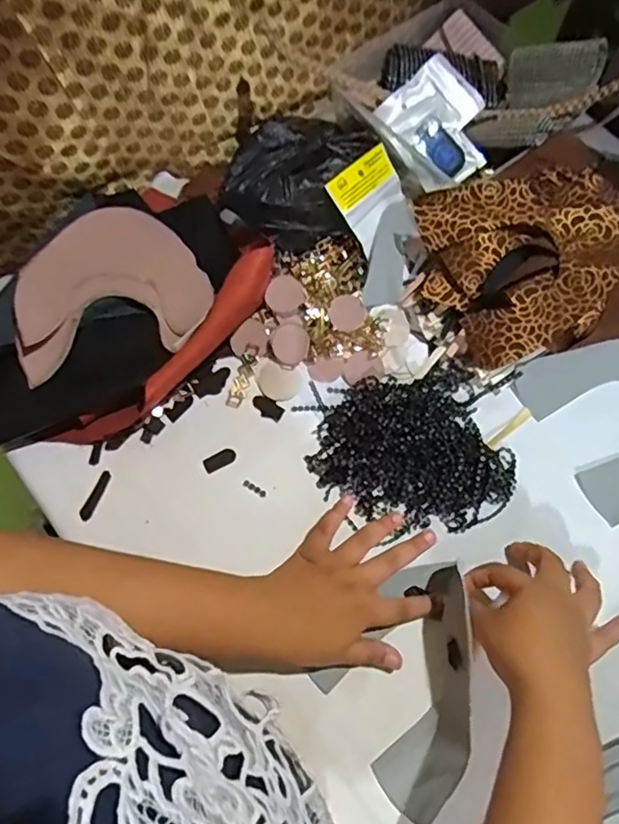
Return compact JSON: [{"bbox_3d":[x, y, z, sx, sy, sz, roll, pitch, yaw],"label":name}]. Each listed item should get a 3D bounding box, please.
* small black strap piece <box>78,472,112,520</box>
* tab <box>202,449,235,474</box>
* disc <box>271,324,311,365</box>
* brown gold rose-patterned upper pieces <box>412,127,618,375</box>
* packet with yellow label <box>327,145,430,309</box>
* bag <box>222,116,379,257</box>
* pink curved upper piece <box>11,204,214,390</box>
[{"bbox_3d":[-0.175,0.069,0.482,0.010,0.004,0.042,22,70,8],"label":"small black strap piece"},{"bbox_3d":[-0.075,0.041,0.495,0.027,0.004,0.013,-30,71,-12],"label":"tab"},{"bbox_3d":[-0.017,-0.060,0.522,0.033,0.004,0.034,0,87,-2],"label":"disc"},{"bbox_3d":[0.218,-0.143,0.528,0.220,0.089,0.164,-28,71,-11],"label":"brown gold rose-patterned upper pieces"},{"bbox_3d":[0.064,-0.168,0.536,0.078,0.013,0.130,-25,98,-25],"label":"packet with yellow label"},{"bbox_3d":[-0.006,-0.216,0.545,0.136,0.066,0.115,-36,73,-14],"label":"bag"},{"bbox_3d":[-0.185,-0.116,0.534,0.172,0.059,0.155,-24,70,-10],"label":"pink curved upper piece"}]

